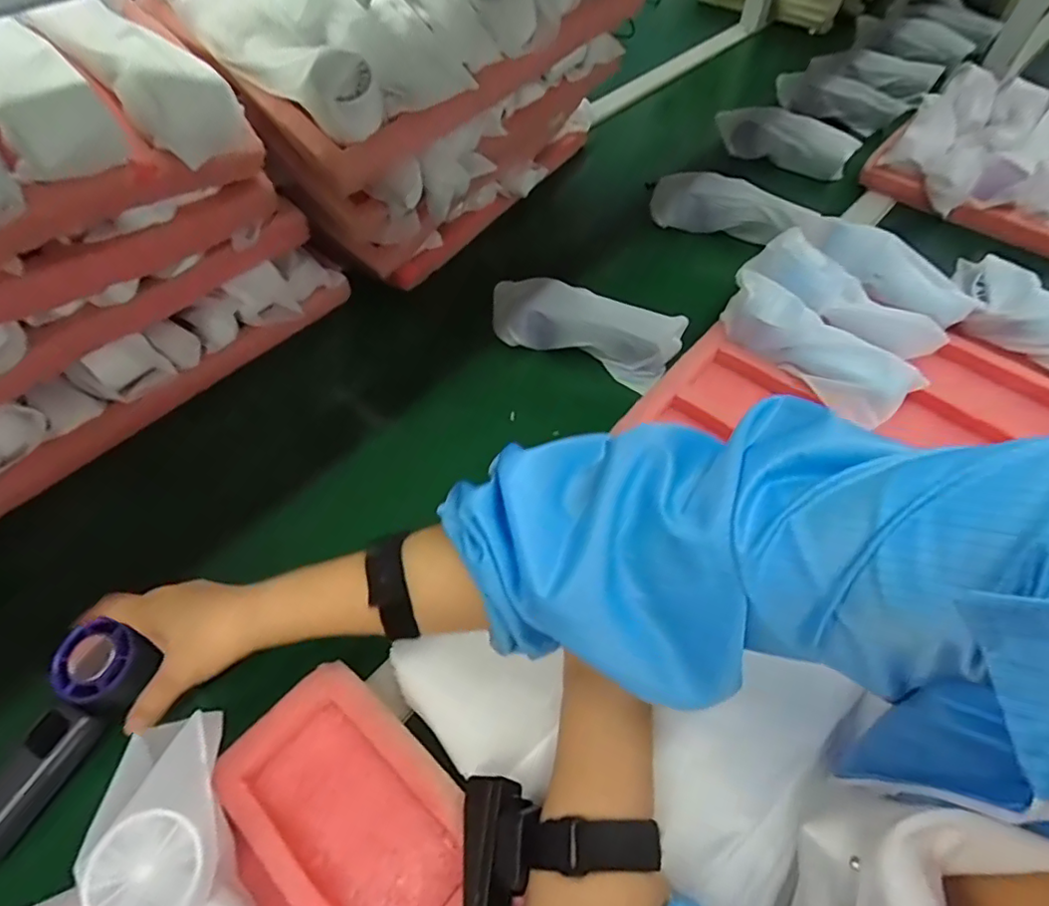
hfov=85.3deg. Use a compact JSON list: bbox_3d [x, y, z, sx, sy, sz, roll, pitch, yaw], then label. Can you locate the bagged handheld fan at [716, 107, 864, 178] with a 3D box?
[{"bbox_3d":[0.379,-0.457,0.835,0.196,0.061,0.049,21,57,14],"label":"bagged handheld fan"}]

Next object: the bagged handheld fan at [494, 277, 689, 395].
[{"bbox_3d":[0.064,-0.130,0.598,0.193,0.061,0.062,16,56,11],"label":"bagged handheld fan"}]

